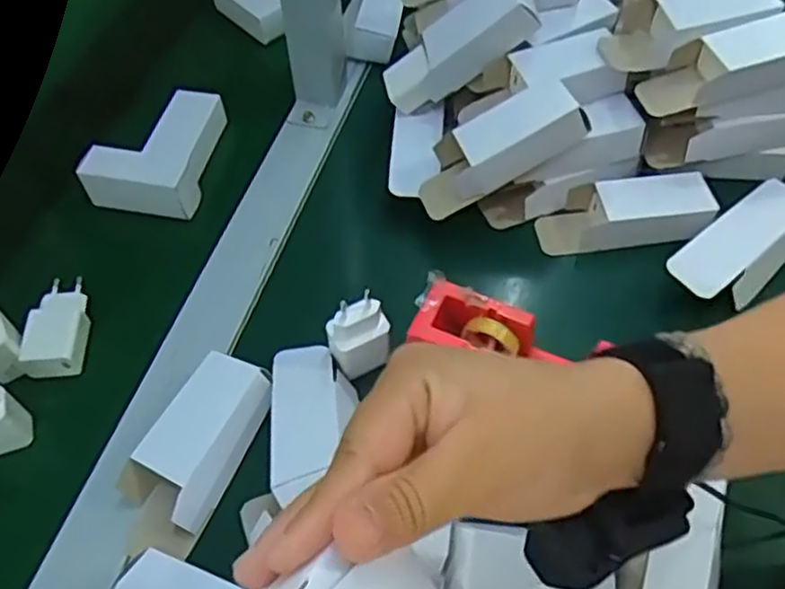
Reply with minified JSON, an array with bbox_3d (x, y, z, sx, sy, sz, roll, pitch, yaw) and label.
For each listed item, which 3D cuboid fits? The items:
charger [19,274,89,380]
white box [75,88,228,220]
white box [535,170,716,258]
[{"bbox_3d":[-0.251,0.023,0.536,0.042,0.019,0.077,-5,55,-2],"label":"charger"},{"bbox_3d":[-0.203,-0.134,0.630,0.090,0.038,0.129,10,56,8],"label":"white box"},{"bbox_3d":[0.187,-0.064,0.573,0.135,0.035,0.054,-5,55,-2],"label":"white box"}]

